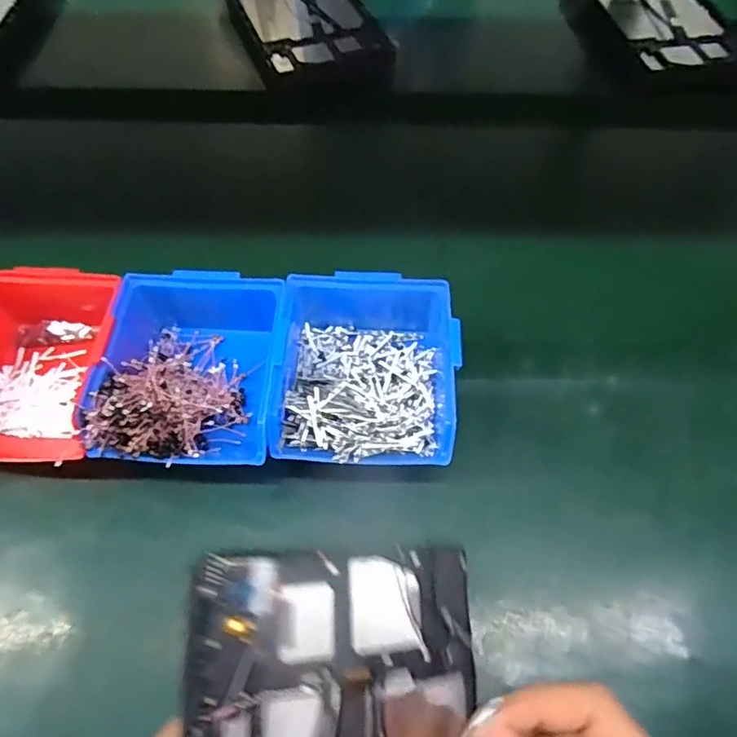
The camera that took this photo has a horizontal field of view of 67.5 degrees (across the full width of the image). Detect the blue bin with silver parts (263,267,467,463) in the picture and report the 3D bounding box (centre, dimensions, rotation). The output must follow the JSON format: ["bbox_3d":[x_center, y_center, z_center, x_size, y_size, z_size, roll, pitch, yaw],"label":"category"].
[{"bbox_3d":[0.000,0.000,0.412,0.126,0.067,0.151,0,60,2],"label":"blue bin with silver parts"}]

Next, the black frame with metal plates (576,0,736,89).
[{"bbox_3d":[0.376,-0.449,0.712,0.186,0.028,0.235,-6,60,-2],"label":"black frame with metal plates"}]

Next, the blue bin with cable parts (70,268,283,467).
[{"bbox_3d":[-0.123,-0.002,0.411,0.120,0.071,0.154,1,60,2],"label":"blue bin with cable parts"}]

